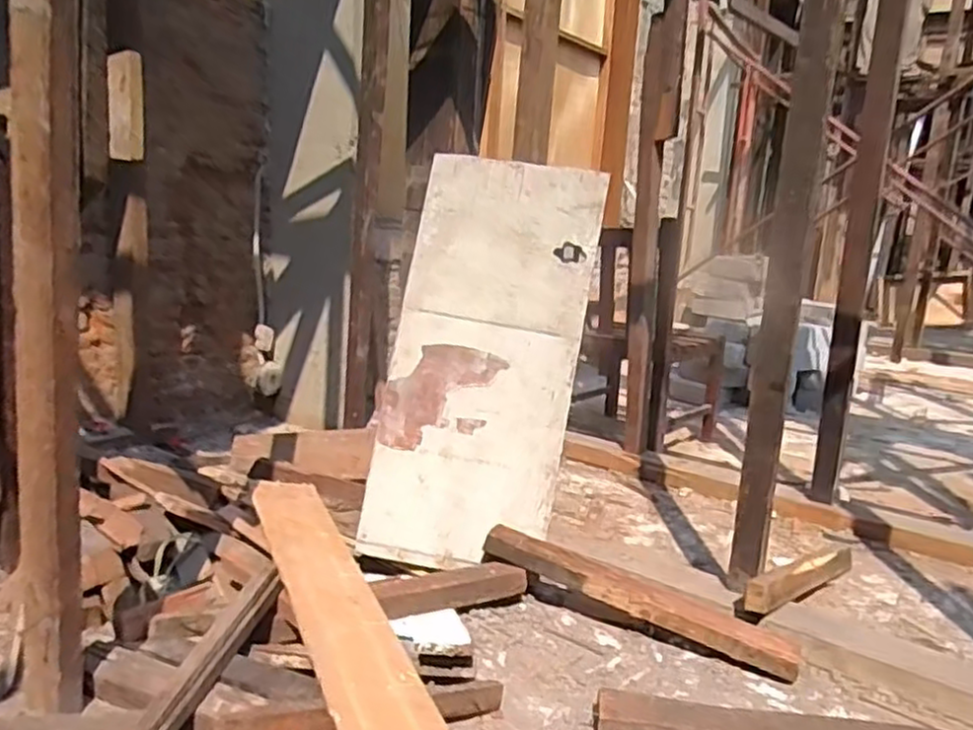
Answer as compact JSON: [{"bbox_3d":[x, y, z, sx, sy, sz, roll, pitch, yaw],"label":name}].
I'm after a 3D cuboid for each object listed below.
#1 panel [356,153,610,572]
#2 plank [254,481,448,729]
[{"bbox_3d":[-0.002,-0.003,1.644,0.406,0.912,0.033,11,-2,-2],"label":"panel"},{"bbox_3d":[-0.247,0.430,1.242,0.148,0.021,1.081,2,15,-27],"label":"plank"}]

